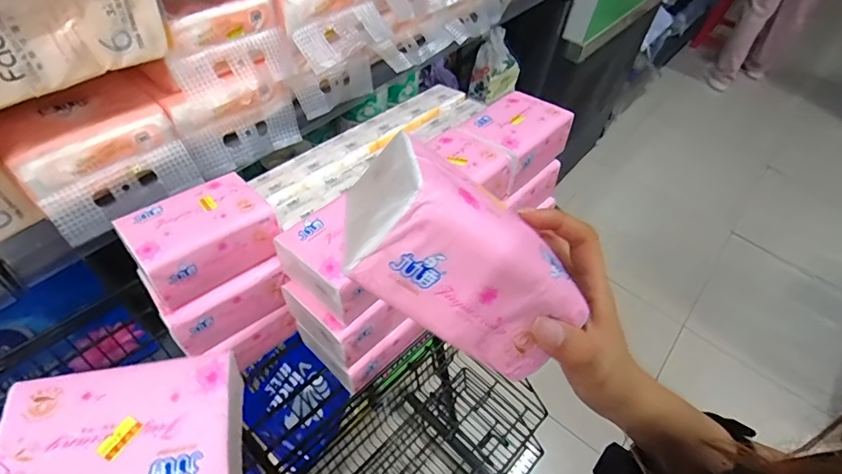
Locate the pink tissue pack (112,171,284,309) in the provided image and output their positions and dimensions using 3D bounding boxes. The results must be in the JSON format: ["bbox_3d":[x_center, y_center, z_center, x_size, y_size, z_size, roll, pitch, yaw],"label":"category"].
[{"bbox_3d":[-0.201,-0.006,0.421,0.113,0.043,0.090,-33,61,-29],"label":"pink tissue pack"}]

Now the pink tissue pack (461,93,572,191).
[{"bbox_3d":[0.111,-0.122,0.534,0.092,0.046,0.116,37,56,23],"label":"pink tissue pack"}]

